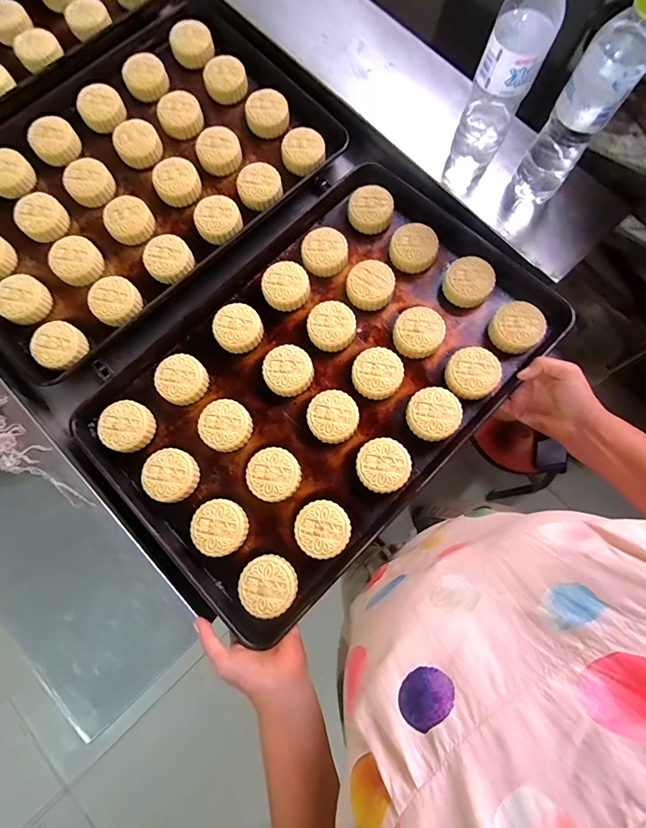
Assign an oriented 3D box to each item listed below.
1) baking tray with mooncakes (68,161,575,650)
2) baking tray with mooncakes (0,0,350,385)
[{"bbox_3d":[-0.005,-0.062,0.524,0.405,0.039,0.598,43,82,12],"label":"baking tray with mooncakes"},{"bbox_3d":[-0.317,-0.375,0.594,0.588,0.044,0.411,-44,83,-7],"label":"baking tray with mooncakes"}]

